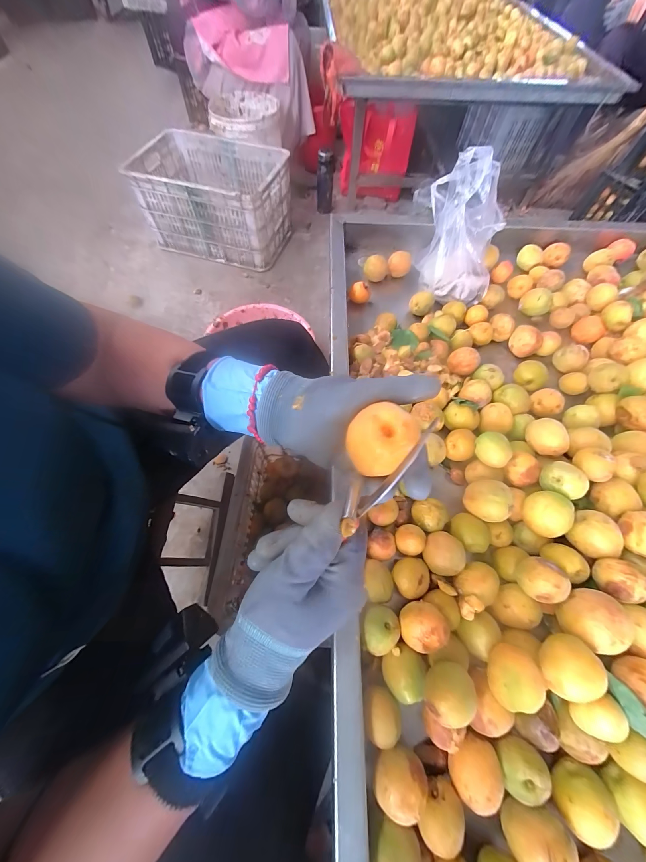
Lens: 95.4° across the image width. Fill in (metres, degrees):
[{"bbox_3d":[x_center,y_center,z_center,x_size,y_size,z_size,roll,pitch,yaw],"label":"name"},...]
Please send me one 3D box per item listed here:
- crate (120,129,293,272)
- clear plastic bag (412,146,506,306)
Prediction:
[{"bbox_3d":[-0.435,-0.933,1.201,0.579,0.279,0.393,19,65,8],"label":"crate"},{"bbox_3d":[0.236,-0.343,0.496,0.115,0.173,0.157,-3,64,-3],"label":"clear plastic bag"}]

